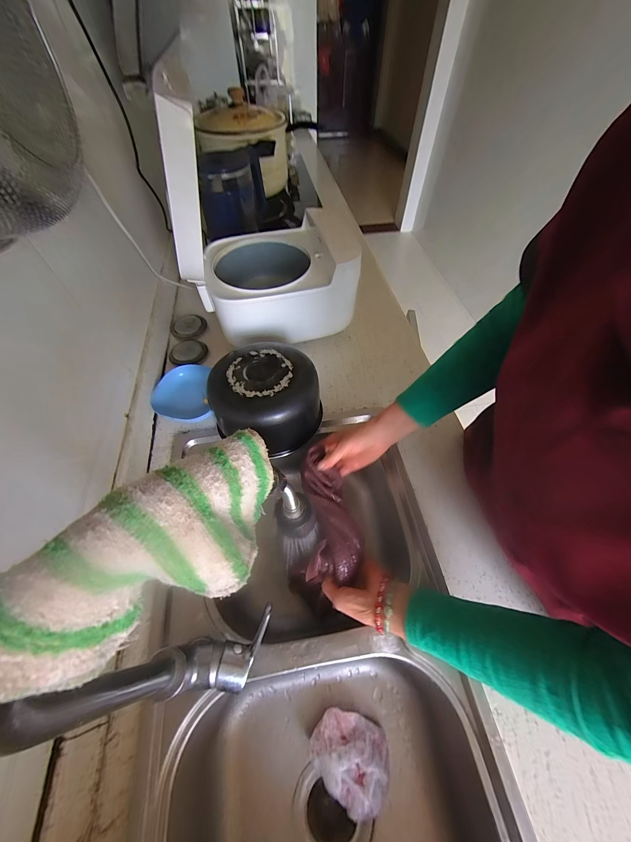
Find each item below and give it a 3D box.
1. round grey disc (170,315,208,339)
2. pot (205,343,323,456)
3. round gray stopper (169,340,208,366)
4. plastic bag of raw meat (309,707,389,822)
[{"bbox_3d":[-0.305,-0.229,0.705,0.080,0.016,0.089,-27,61,-16],"label":"round grey disc"},{"bbox_3d":[-0.081,-0.040,0.522,0.173,0.125,0.173,0,57,0],"label":"pot"},{"bbox_3d":[-0.287,-0.156,0.662,0.080,0.018,0.084,0,57,0],"label":"round gray stopper"},{"bbox_3d":[0.056,0.485,0.428,0.118,0.057,0.090,37,65,22],"label":"plastic bag of raw meat"}]

